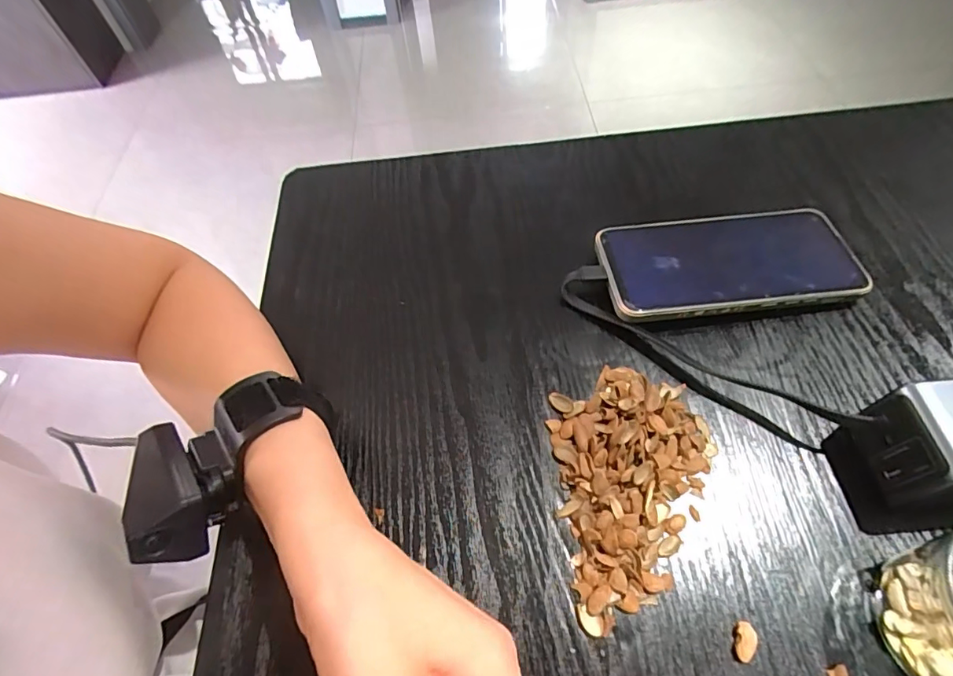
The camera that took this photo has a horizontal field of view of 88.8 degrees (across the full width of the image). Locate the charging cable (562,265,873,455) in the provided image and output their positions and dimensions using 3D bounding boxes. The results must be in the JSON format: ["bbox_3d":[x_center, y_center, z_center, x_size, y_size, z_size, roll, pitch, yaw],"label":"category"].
[{"bbox_3d":[0.126,0.007,0.289,0.174,0.028,0.025,38,68,23],"label":"charging cable"}]

